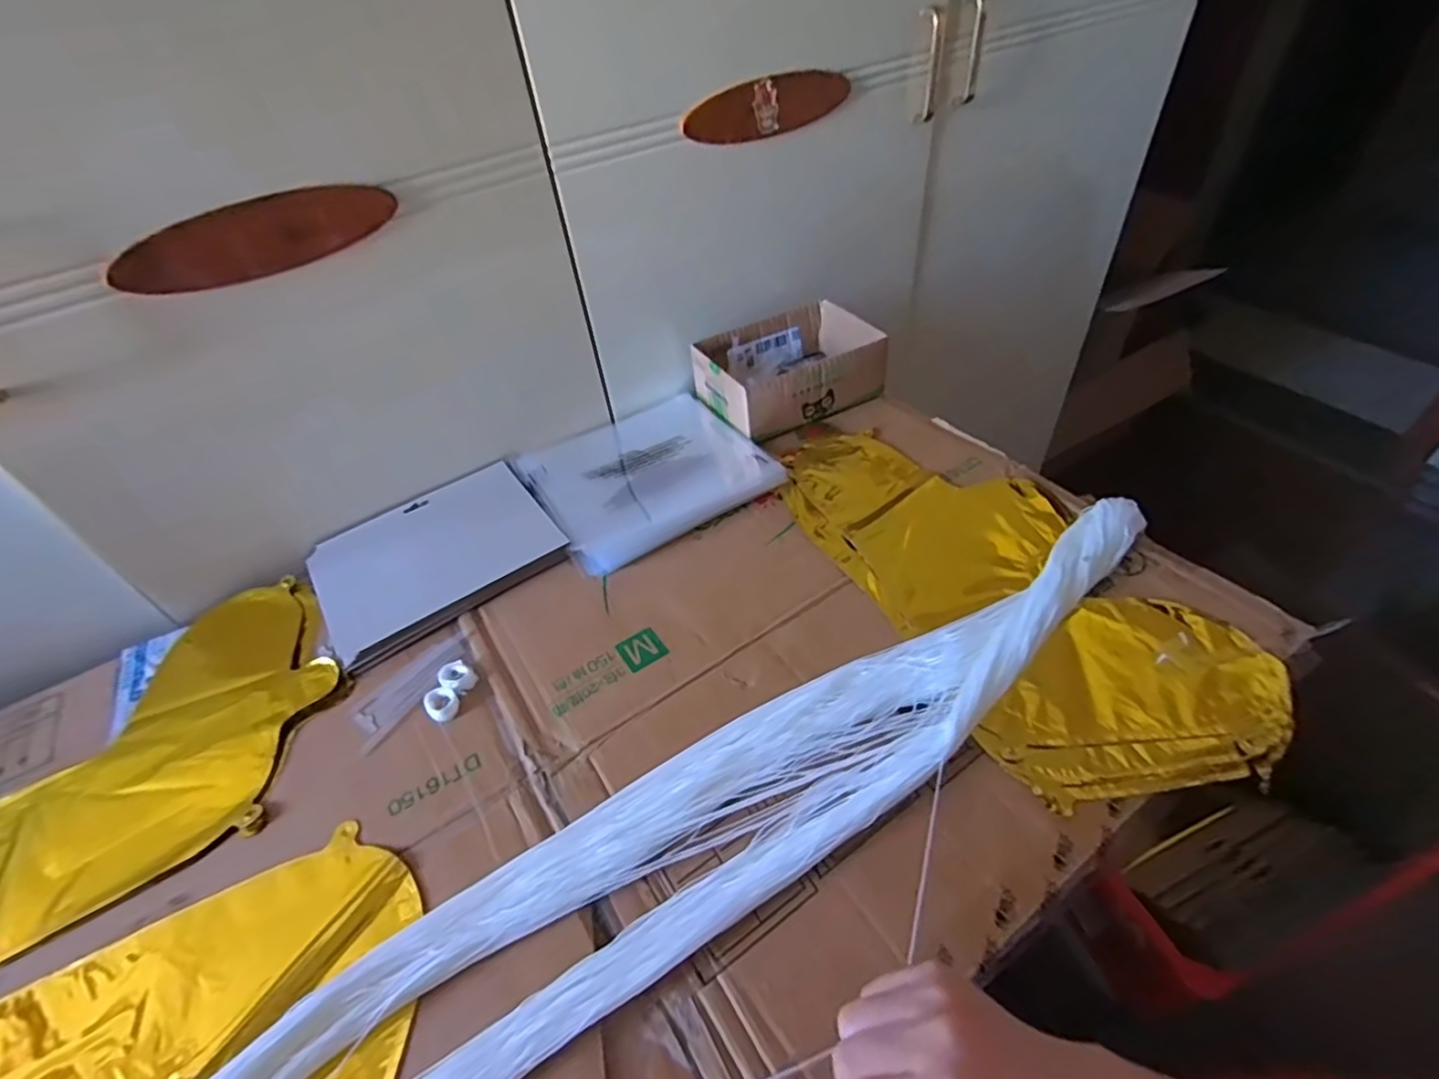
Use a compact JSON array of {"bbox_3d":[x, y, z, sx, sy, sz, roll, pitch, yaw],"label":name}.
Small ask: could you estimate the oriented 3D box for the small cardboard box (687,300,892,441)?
[{"bbox_3d":[0.079,-0.195,0.720,0.187,0.061,0.148,-24,49,-17],"label":"small cardboard box"}]

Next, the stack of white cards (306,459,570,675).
[{"bbox_3d":[-0.258,0.011,0.590,0.203,0.012,0.164,-31,51,-22],"label":"stack of white cards"}]

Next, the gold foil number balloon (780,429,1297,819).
[{"bbox_3d":[0.223,0.020,0.536,0.212,0.011,0.408,-21,48,-14],"label":"gold foil number balloon"}]

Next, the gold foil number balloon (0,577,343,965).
[{"bbox_3d":[-0.488,0.193,0.457,0.410,0.019,0.226,-32,52,-23],"label":"gold foil number balloon"}]

